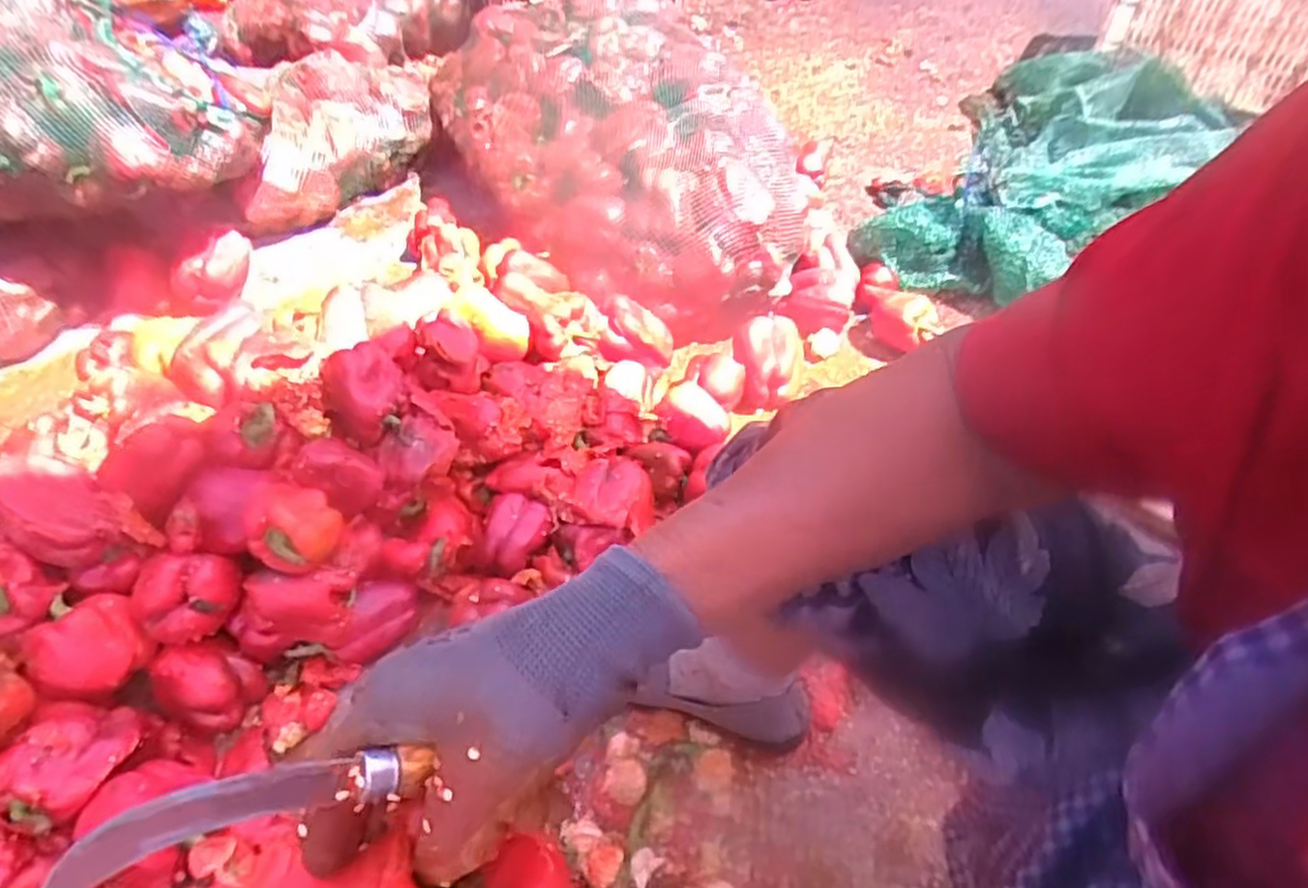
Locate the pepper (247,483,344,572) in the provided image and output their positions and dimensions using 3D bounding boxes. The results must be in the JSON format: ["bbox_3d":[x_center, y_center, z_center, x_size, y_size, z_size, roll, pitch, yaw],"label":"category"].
[{"bbox_3d":[-0.349,0.078,0.740,0.075,0.066,0.089,5,50,5],"label":"pepper"}]

